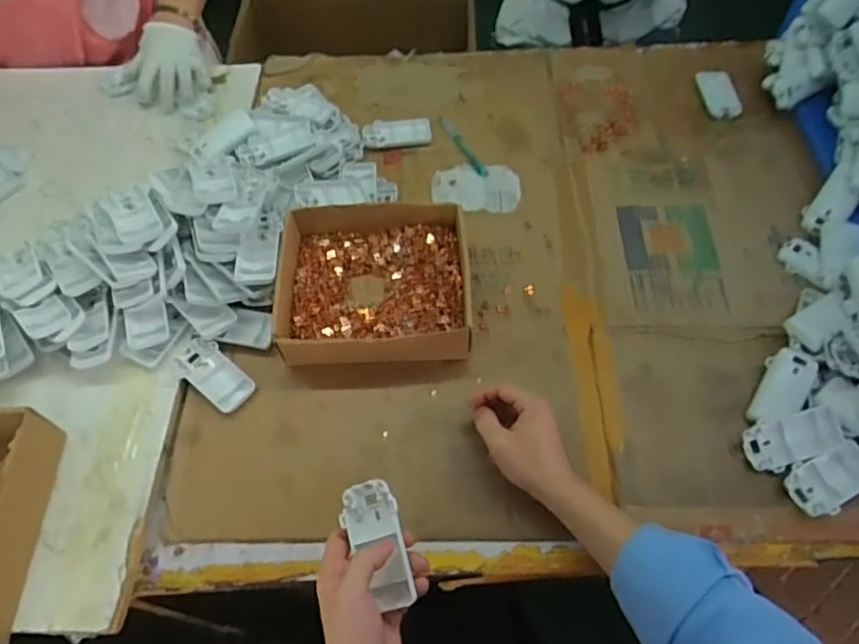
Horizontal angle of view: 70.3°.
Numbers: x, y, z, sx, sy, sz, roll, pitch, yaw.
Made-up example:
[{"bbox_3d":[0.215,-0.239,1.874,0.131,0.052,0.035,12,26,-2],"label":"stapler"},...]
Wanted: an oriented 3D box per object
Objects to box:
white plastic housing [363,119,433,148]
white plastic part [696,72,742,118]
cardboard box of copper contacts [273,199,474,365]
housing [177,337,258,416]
[{"bbox_3d":[-0.046,-0.268,0.867,0.095,0.025,0.035,-2,59,-1],"label":"white plastic housing"},{"bbox_3d":[0.424,-0.334,0.895,0.047,0.012,0.106,-10,57,16],"label":"white plastic part"},{"bbox_3d":[-0.064,-0.046,0.712,0.216,0.058,0.198,-1,59,0],"label":"cardboard box of copper contacts"},{"bbox_3d":[-0.241,0.058,0.681,0.092,0.014,0.049,39,67,21],"label":"housing"}]

